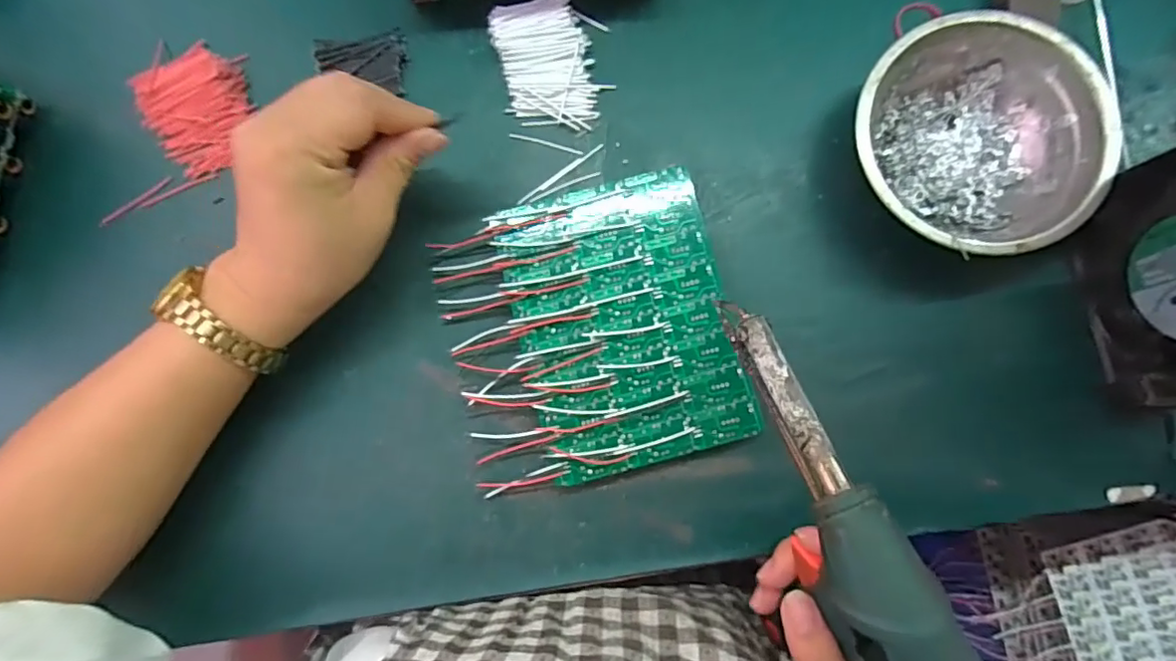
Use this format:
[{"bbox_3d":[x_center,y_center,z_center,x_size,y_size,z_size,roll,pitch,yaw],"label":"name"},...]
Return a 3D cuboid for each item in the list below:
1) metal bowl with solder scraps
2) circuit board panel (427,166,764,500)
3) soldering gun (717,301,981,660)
[{"bbox_3d":[0.205,-0.100,0.307,0.123,0.043,0.123,0,83,0],"label":"metal bowl with solder scraps"},{"bbox_3d":[0.000,0.000,0.308,0.150,0.015,0.150,-15,83,-2],"label":"circuit board panel"},{"bbox_3d":[0.100,0.068,0.236,0.038,0.029,0.172,-19,70,-2],"label":"soldering gun"}]

